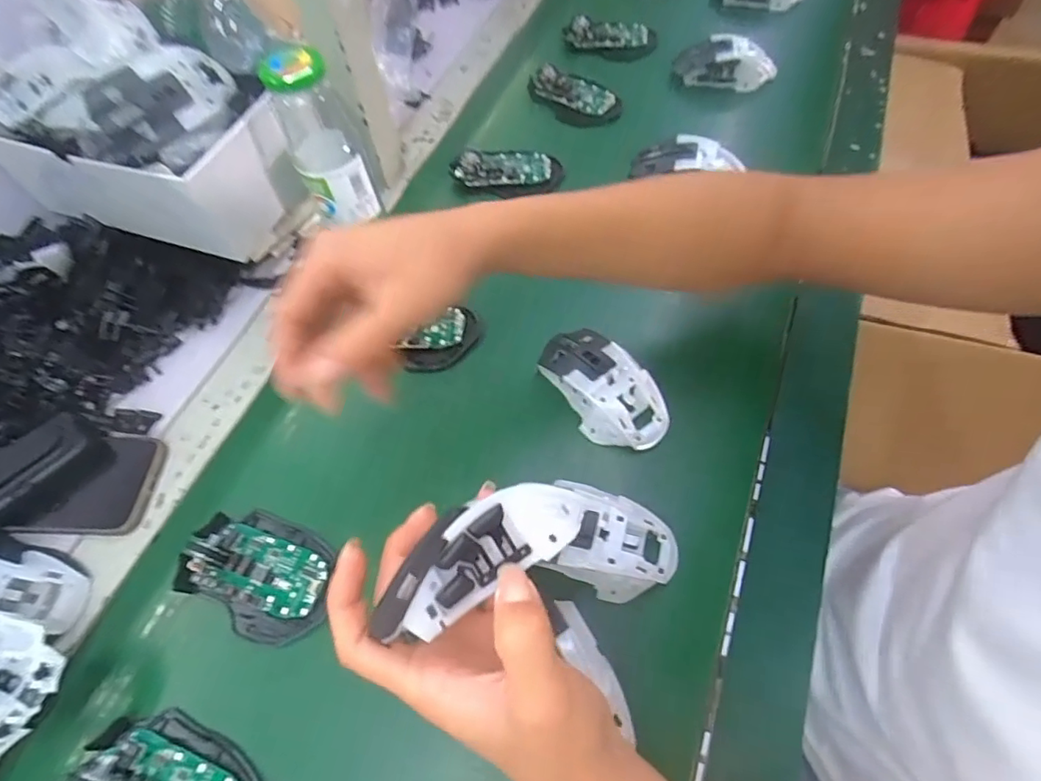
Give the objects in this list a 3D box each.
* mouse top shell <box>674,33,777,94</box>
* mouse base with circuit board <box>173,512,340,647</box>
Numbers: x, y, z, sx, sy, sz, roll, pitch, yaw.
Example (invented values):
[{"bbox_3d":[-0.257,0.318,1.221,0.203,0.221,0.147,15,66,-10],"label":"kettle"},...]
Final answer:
[{"bbox_3d":[0.235,-0.379,0.619,0.112,0.033,0.055,1,61,5],"label":"mouse top shell"},{"bbox_3d":[-0.183,0.125,0.376,0.112,0.022,0.074,19,64,14],"label":"mouse base with circuit board"}]

